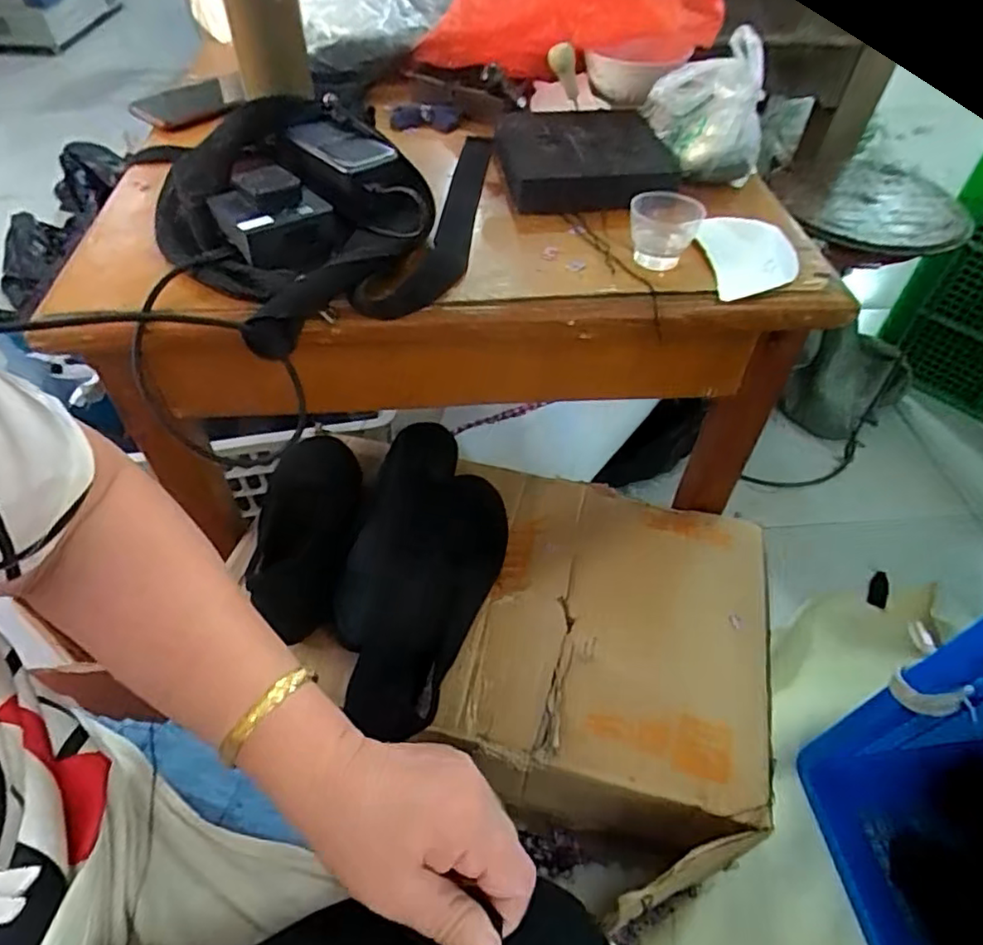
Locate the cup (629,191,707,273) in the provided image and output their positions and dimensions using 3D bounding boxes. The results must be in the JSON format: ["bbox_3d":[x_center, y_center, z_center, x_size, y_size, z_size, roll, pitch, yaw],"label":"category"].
[{"bbox_3d":[0.139,-0.196,0.505,0.053,0.040,0.054,1,50,-1],"label":"cup"}]

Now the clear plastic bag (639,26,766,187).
[{"bbox_3d":[0.196,-0.328,0.567,0.109,0.101,0.060,18,52,13],"label":"clear plastic bag"}]

